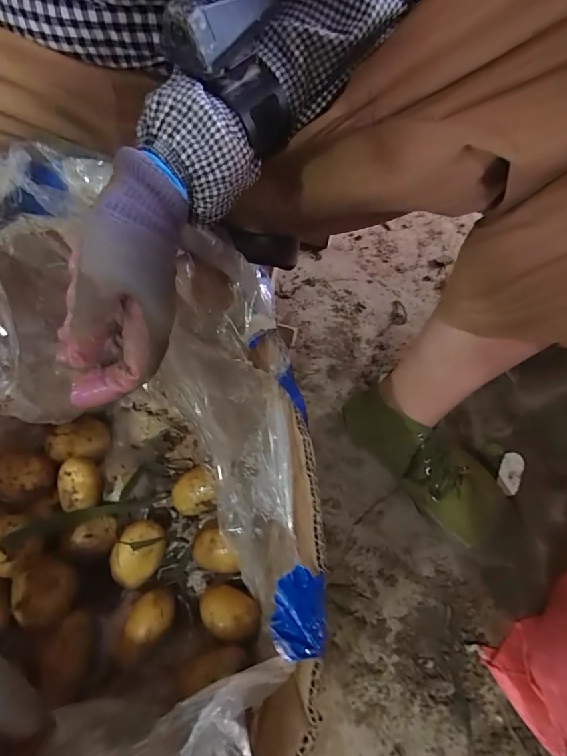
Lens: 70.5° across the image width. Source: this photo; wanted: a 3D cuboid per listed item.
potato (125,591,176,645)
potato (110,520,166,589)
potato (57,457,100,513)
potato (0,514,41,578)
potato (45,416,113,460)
[{"bbox_3d":[-0.134,0.245,0.414,0.046,0.042,0.041,-22,65,-8],"label":"potato"},{"bbox_3d":[-0.155,0.193,0.440,0.046,0.045,0.064,24,67,13],"label":"potato"},{"bbox_3d":[-0.221,0.115,0.433,0.040,0.026,0.054,-20,66,-9],"label":"potato"},{"bbox_3d":[-0.267,0.166,0.396,0.049,0.044,0.053,-1,64,2],"label":"potato"},{"bbox_3d":[-0.245,0.073,0.482,0.066,0.046,0.047,-8,84,-26],"label":"potato"}]

